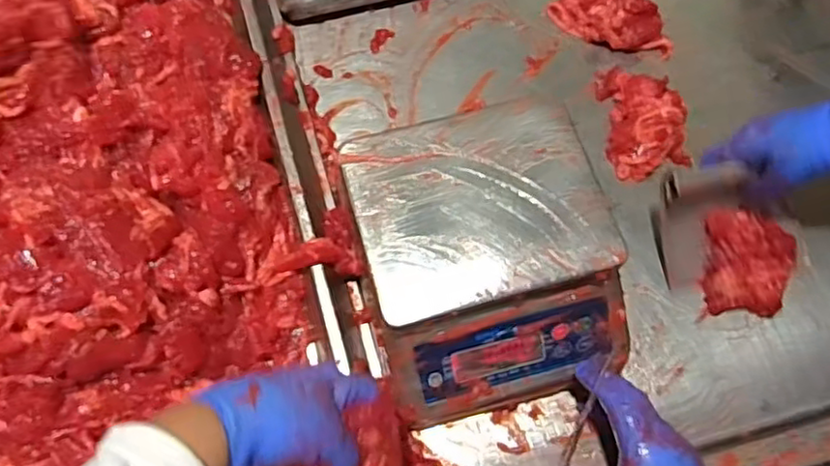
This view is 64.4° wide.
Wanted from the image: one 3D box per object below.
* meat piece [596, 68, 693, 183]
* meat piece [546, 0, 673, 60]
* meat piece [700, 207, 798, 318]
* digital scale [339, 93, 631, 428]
[{"bbox_3d":[0.260,-0.132,0.753,0.087,0.034,0.141,-7,70,-4],"label":"meat piece"},{"bbox_3d":[0.256,-0.276,0.810,0.150,0.027,0.125,37,74,12],"label":"meat piece"},{"bbox_3d":[0.339,0.028,0.670,0.075,0.046,0.100,1,70,-1],"label":"meat piece"},{"bbox_3d":[0.063,0.021,0.623,0.228,0.098,0.263,-14,71,-6],"label":"digital scale"}]

